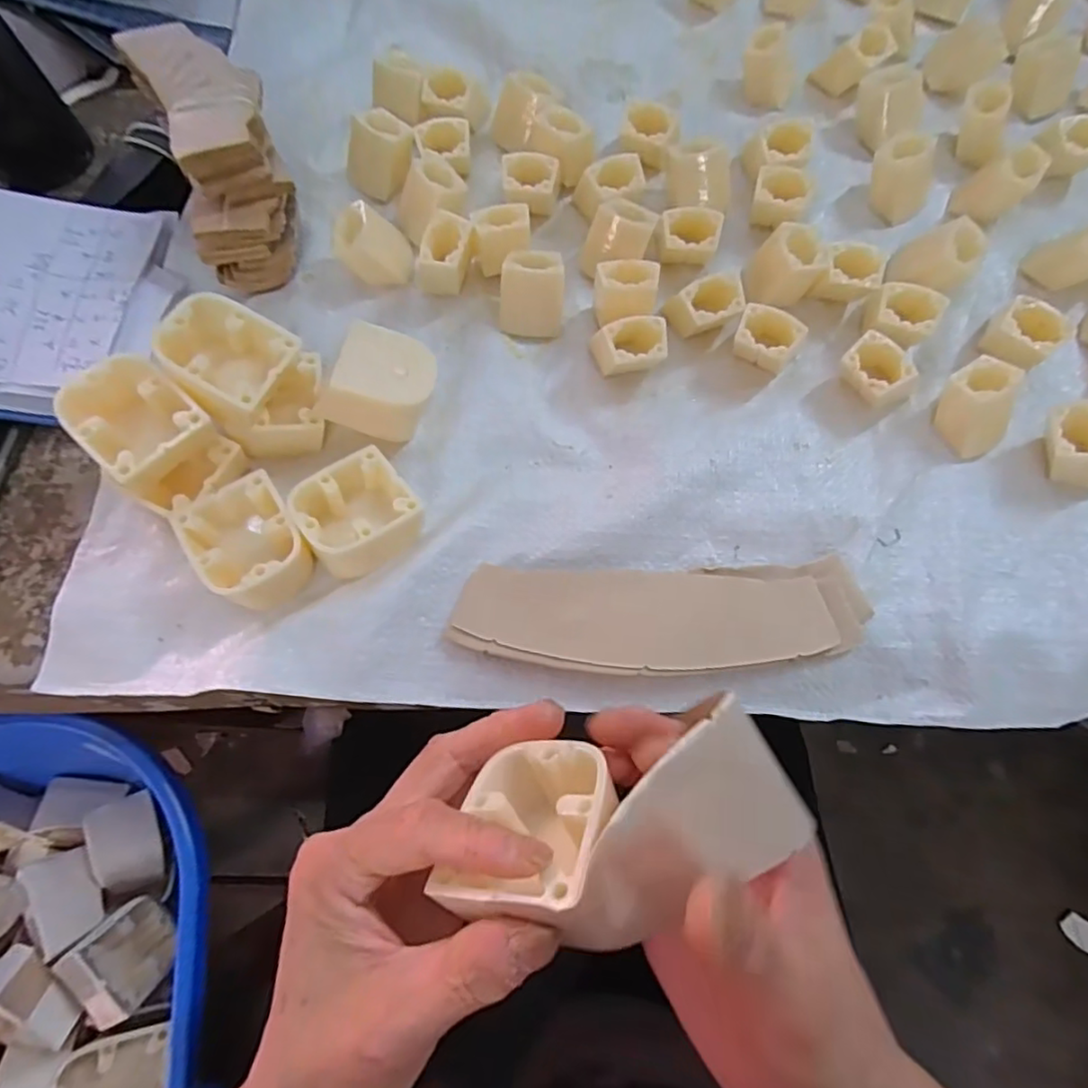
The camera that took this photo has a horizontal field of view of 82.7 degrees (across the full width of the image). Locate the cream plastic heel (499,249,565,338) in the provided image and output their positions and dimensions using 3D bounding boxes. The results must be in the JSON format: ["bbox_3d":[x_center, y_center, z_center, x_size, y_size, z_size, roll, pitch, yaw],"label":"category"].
[{"bbox_3d":[-0.007,-0.151,0.372,0.037,0.031,0.038,6,71,3],"label":"cream plastic heel"}]

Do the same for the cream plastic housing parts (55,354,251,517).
[{"bbox_3d":[-0.198,-0.053,0.311,0.069,0.046,0.055,43,70,-1],"label":"cream plastic housing parts"}]

